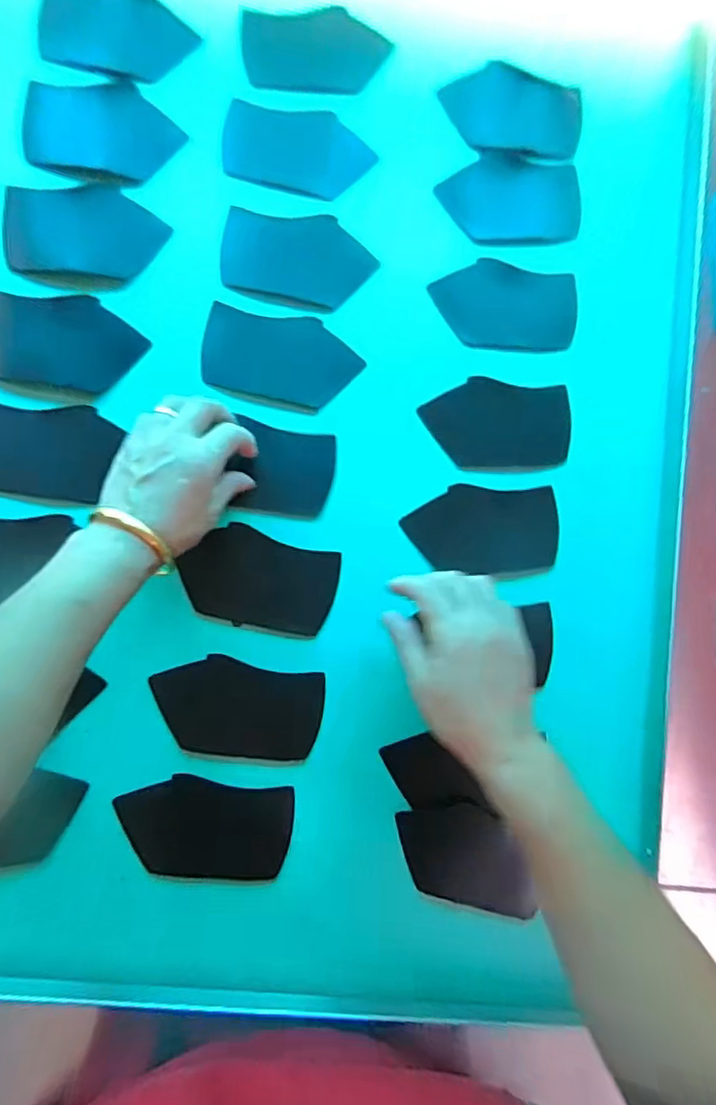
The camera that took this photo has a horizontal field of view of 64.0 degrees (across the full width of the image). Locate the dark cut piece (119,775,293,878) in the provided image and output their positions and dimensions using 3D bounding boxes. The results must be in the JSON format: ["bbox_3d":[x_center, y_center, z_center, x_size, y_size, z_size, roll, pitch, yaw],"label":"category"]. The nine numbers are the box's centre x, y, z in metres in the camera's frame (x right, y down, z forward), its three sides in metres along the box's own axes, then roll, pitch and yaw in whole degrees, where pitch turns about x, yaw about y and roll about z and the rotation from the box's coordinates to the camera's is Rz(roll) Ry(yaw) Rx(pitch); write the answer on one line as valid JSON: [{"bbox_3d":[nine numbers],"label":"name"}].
[{"bbox_3d":[-0.116,0.213,0.441,0.127,0.006,0.074,5,85,-5],"label":"dark cut piece"}]

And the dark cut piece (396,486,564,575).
[{"bbox_3d":[0.107,-0.019,0.485,0.129,0.008,0.071,0,91,-4],"label":"dark cut piece"}]

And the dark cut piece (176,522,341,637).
[{"bbox_3d":[-0.079,0.022,0.462,0.118,0.009,0.074,17,84,-3],"label":"dark cut piece"}]

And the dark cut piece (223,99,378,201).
[{"bbox_3d":[-0.053,-0.350,0.500,0.124,0.007,0.073,12,84,-4],"label":"dark cut piece"}]

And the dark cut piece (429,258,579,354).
[{"bbox_3d":[0.131,-0.217,0.507,0.126,0.004,0.073,1,88,-6],"label":"dark cut piece"}]

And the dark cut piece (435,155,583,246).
[{"bbox_3d":[0.139,-0.317,0.516,0.127,0.007,0.081,-6,86,-6],"label":"dark cut piece"}]

